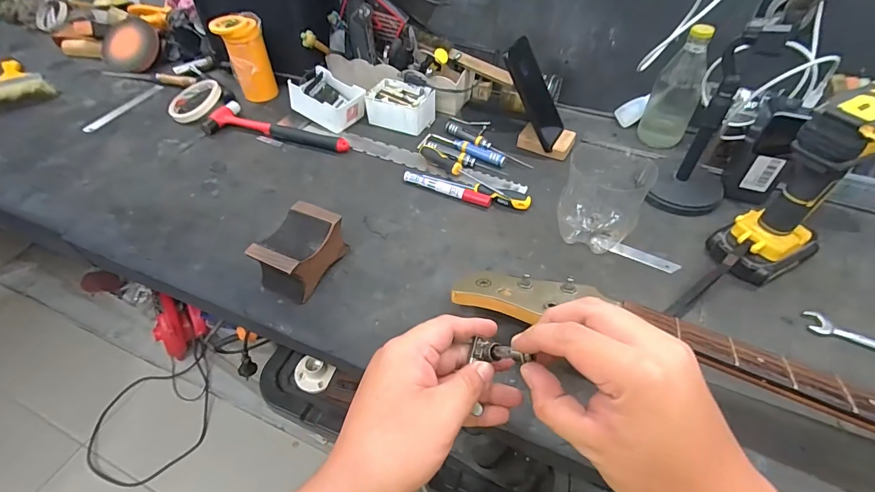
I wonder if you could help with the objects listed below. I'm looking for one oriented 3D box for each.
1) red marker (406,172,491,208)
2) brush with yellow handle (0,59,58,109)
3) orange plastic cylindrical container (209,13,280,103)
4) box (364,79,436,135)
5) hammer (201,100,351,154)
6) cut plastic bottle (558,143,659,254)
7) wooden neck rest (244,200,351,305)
[{"bbox_3d":[0.014,-0.080,0.581,0.130,0.013,0.017,20,52,18],"label":"red marker"},{"bbox_3d":[-0.811,-0.296,0.775,0.155,0.035,0.118,34,57,26],"label":"brush with yellow handle"},{"bbox_3d":[-0.334,-0.327,0.726,0.071,0.131,0.062,-15,50,-12],"label":"orange plastic cylindrical container"},{"bbox_3d":[-0.062,-0.237,0.699,0.100,0.049,0.081,17,51,15],"label":"box"},{"bbox_3d":[-0.258,-0.192,0.678,0.250,0.022,0.074,12,50,11],"label":"hammer"},{"bbox_3d":[0.197,-0.057,0.499,0.093,0.105,0.075,20,52,17],"label":"cut plastic bottle"},{"bbox_3d":[-0.155,0.006,0.474,0.062,0.066,0.095,22,52,18],"label":"wooden neck rest"}]

